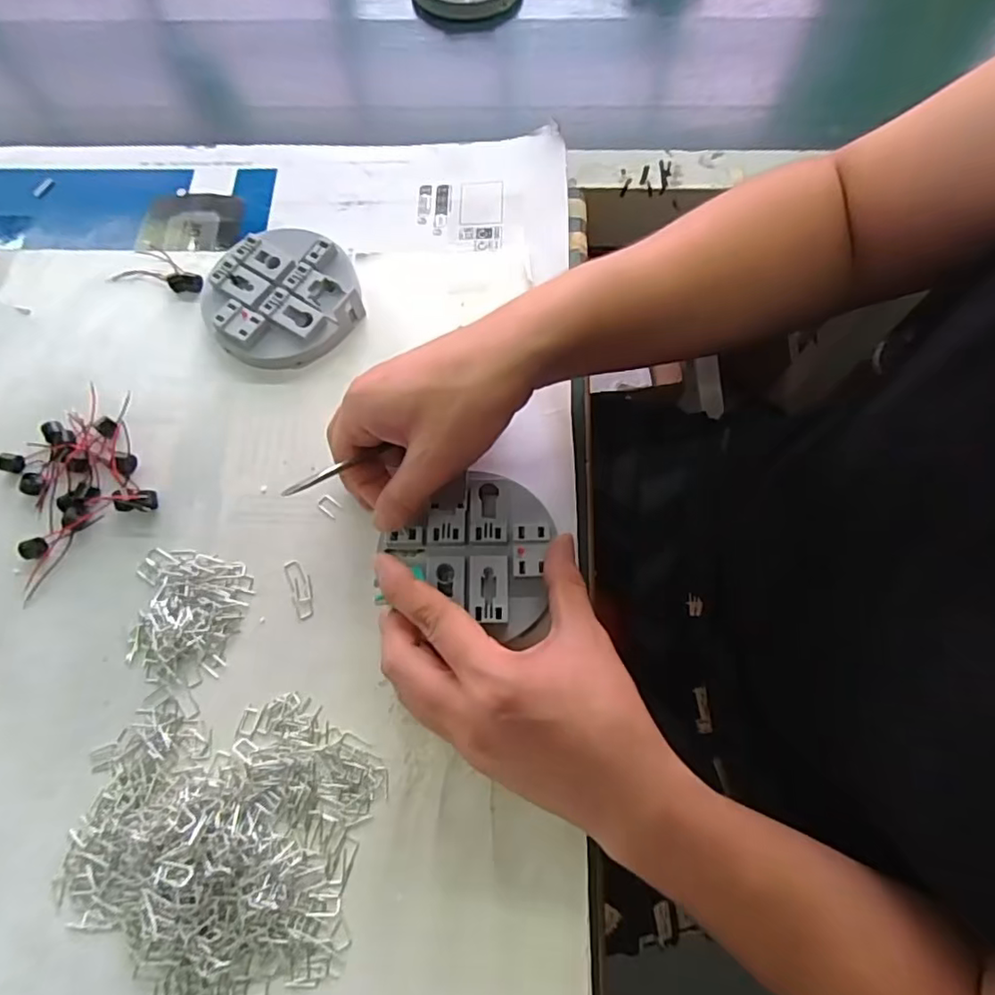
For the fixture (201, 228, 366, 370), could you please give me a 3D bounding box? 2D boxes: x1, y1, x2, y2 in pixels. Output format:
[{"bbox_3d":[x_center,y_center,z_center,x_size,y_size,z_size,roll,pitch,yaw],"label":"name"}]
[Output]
[{"bbox_3d":[-0.147,-0.136,0.399,0.099,0.024,0.094,0,70,0],"label":"fixture"}]

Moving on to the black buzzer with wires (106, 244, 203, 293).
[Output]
[{"bbox_3d":[-0.240,-0.164,0.419,0.069,0.008,0.033,12,70,4],"label":"black buzzer with wires"}]

